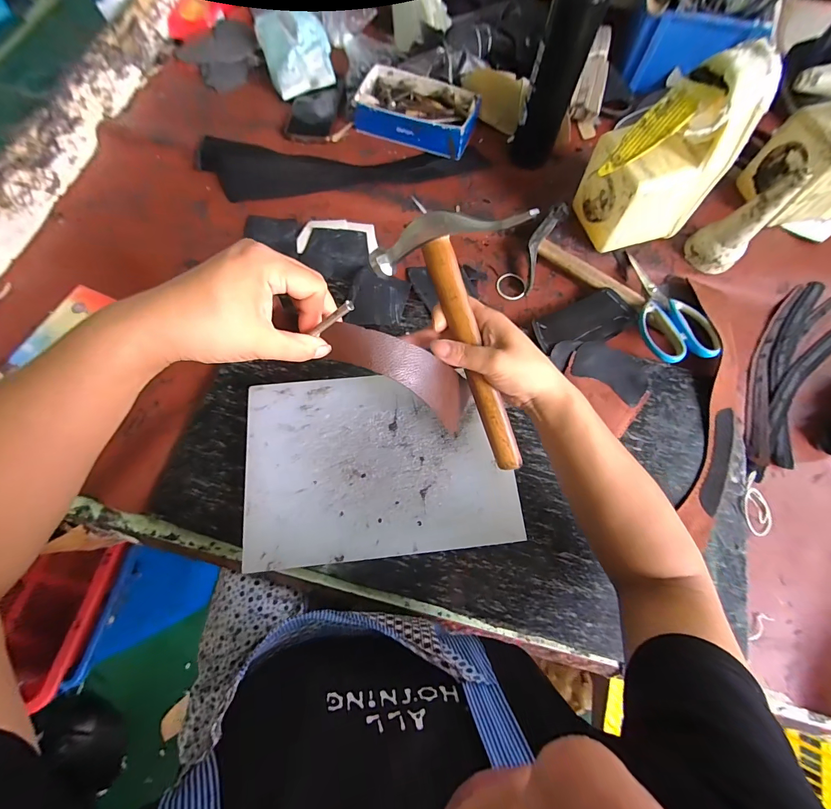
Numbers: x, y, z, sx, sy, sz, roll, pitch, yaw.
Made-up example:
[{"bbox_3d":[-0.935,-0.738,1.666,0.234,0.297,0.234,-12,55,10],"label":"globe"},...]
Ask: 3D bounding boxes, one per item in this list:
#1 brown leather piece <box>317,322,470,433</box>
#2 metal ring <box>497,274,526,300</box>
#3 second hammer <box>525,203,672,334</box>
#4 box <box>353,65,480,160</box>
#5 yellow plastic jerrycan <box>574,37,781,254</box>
[{"bbox_3d":[-0.003,-0.025,0.317,0.154,0.030,0.046,29,69,-32],"label":"brown leather piece"},{"bbox_3d":[0.142,-0.174,0.541,0.042,0.005,0.049,1,72,0],"label":"metal ring"},{"bbox_3d":[0.266,-0.195,0.525,0.210,0.032,0.133,23,73,6],"label":"second hammer"},{"bbox_3d":[0.004,-0.473,0.595,0.186,0.045,0.107,20,73,6],"label":"box"},{"bbox_3d":[0.303,-0.308,0.463,0.135,0.197,0.103,-14,72,-5],"label":"yellow plastic jerrycan"}]

